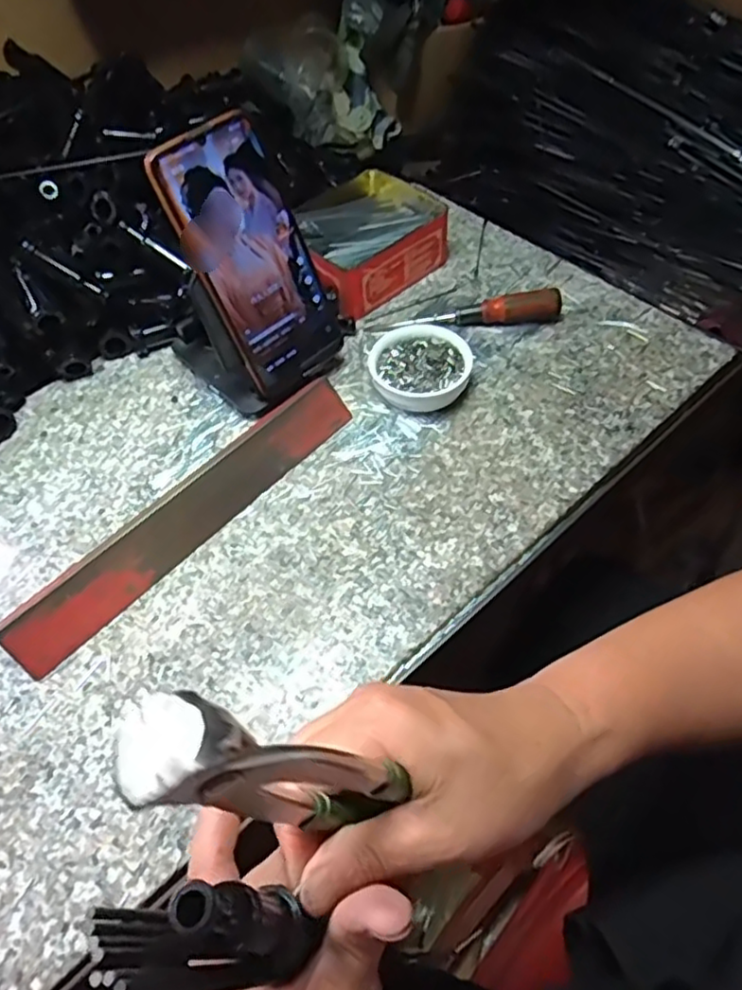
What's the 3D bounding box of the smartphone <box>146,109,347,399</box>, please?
[{"bbox_3d":[-0.073,-0.154,0.433,0.080,0.165,0.006,-39,37,-21],"label":"smartphone"}]

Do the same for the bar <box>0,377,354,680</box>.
[{"bbox_3d":[-0.110,0.009,0.414,0.252,0.008,0.037,-43,103,-24],"label":"bar"}]

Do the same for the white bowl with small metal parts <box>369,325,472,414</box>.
[{"bbox_3d":[0.035,-0.090,0.476,0.070,0.029,0.068,-1,55,2],"label":"white bowl with small metal parts"}]

